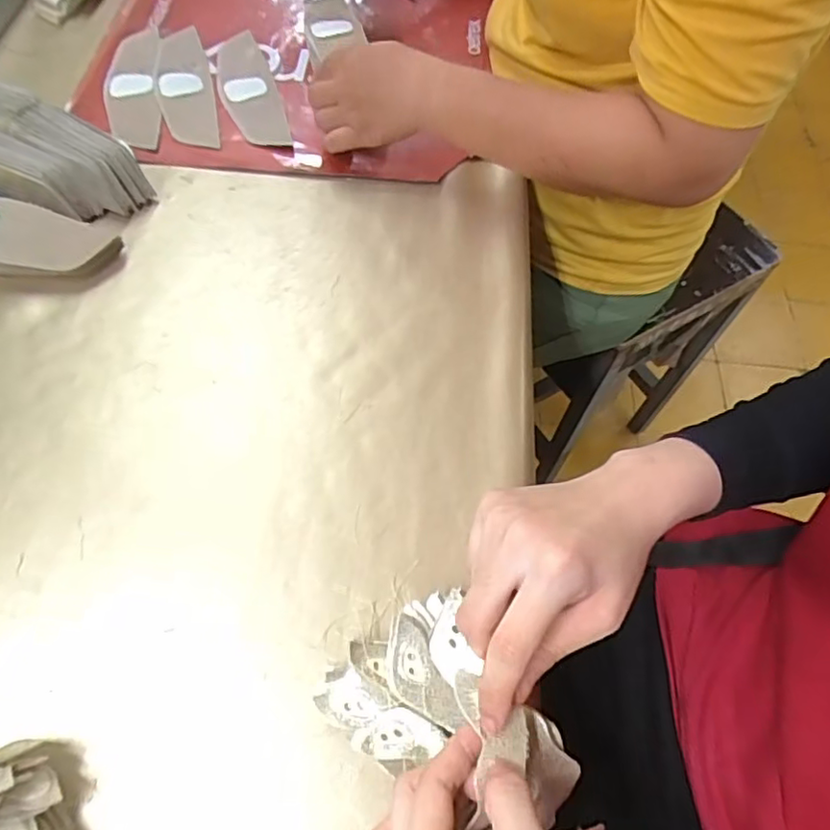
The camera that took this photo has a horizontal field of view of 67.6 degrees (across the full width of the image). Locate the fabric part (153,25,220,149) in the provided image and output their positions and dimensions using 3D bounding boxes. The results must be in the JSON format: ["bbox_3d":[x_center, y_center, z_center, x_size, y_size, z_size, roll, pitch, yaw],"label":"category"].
[{"bbox_3d":[-0.225,-0.321,0.604,0.051,0.007,0.179,-10,65,-13],"label":"fabric part"}]

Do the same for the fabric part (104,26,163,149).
[{"bbox_3d":[-0.274,-0.320,0.599,0.050,0.012,0.185,-10,61,-9],"label":"fabric part"}]

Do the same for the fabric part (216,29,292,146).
[{"bbox_3d":[-0.162,-0.318,0.606,0.055,0.011,0.170,-13,63,-10],"label":"fabric part"}]

